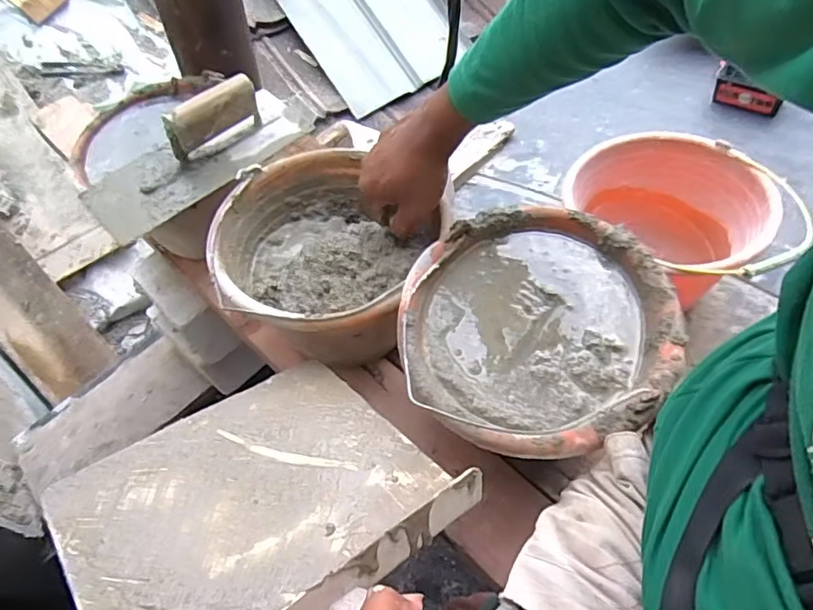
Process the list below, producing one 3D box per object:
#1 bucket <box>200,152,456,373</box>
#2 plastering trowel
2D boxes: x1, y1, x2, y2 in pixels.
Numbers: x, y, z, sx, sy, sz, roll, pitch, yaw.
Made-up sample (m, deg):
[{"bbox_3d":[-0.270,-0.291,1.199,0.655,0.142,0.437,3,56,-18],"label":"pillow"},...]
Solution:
[{"bbox_3d":[-0.089,-0.057,0.624,0.223,0.144,0.243,0,61,-1],"label":"bucket"},{"bbox_3d":[-0.233,-0.181,0.609,0.260,0.076,0.104,-35,67,-18],"label":"plastering trowel"}]

